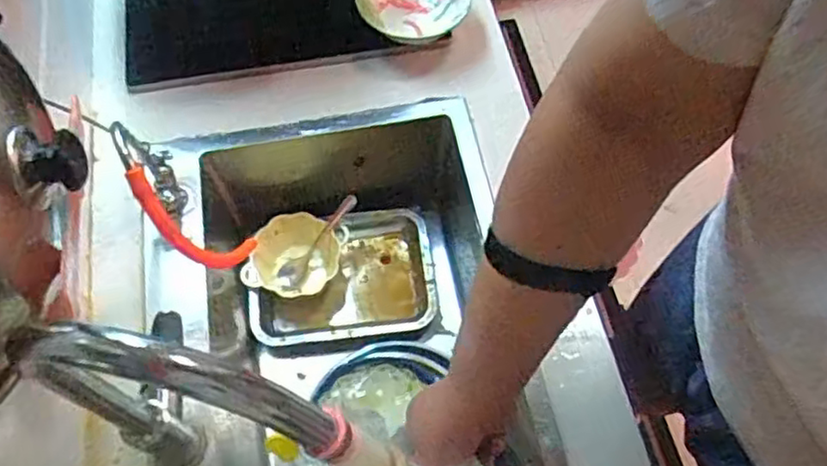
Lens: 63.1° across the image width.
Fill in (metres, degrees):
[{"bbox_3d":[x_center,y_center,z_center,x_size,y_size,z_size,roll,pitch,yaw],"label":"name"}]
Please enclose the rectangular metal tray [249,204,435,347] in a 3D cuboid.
[{"bbox_3d":[-0.099,0.067,0.963,0.251,0.065,0.179,-8,64,-5],"label":"rectangular metal tray"}]

